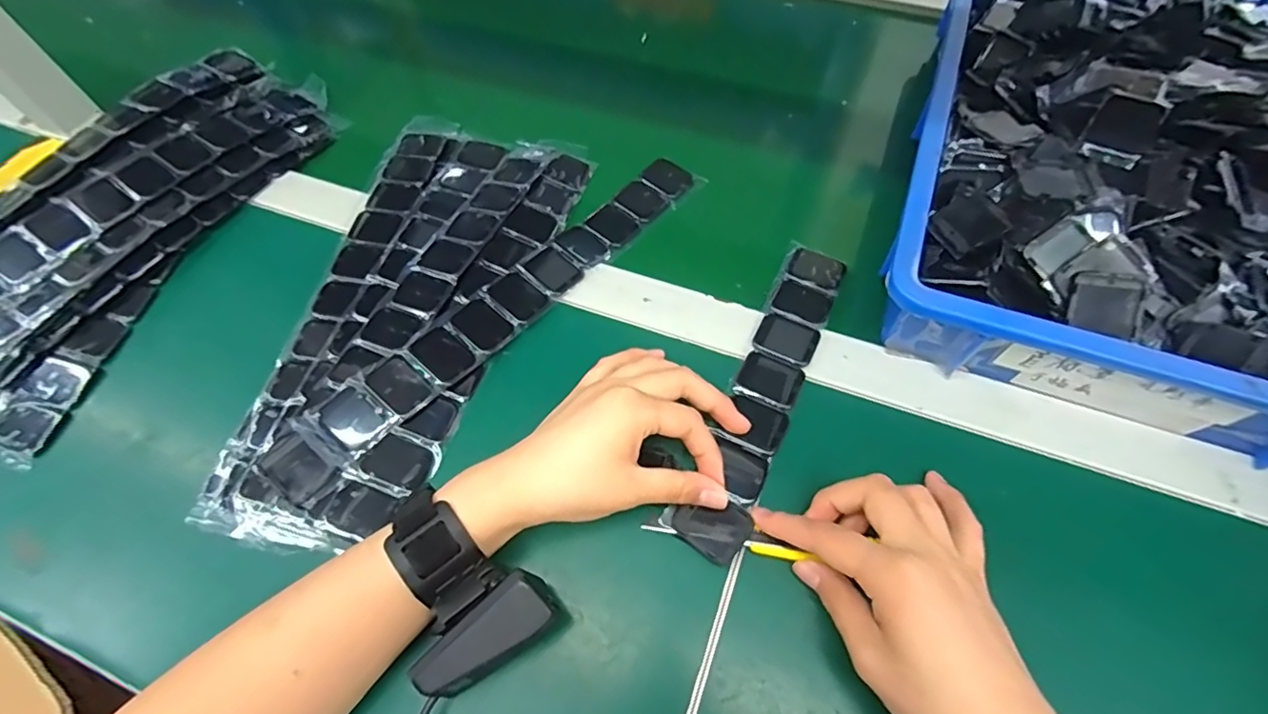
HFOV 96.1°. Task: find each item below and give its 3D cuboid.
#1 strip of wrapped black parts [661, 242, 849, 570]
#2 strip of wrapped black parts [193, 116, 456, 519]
[{"bbox_3d":[0.086,0.017,0.367,0.044,0.014,0.230,21,63,14],"label":"strip of wrapped black parts"},{"bbox_3d":[-0.206,-0.060,0.417,0.045,0.017,0.350,8,61,7],"label":"strip of wrapped black parts"}]

